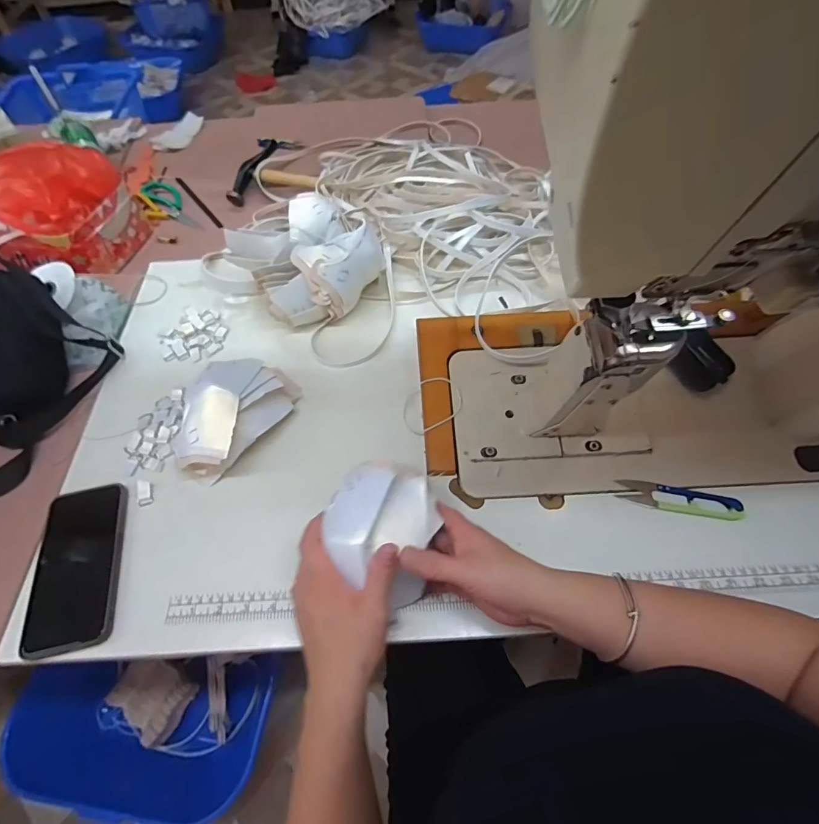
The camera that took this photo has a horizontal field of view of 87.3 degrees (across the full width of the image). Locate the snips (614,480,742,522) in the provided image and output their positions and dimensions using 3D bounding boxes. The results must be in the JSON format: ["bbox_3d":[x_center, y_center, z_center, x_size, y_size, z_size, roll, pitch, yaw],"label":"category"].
[{"bbox_3d":[0.280,0.092,0.449,0.117,0.018,0.028,10,60,7],"label":"snips"}]

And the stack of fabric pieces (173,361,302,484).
[{"bbox_3d":[-0.194,-0.002,0.477,0.076,0.076,0.156,22,62,14],"label":"stack of fabric pieces"}]

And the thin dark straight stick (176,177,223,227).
[{"bbox_3d":[-0.437,-0.436,0.892,0.011,0.011,0.210,-35,64,-18],"label":"thin dark straight stick"}]

